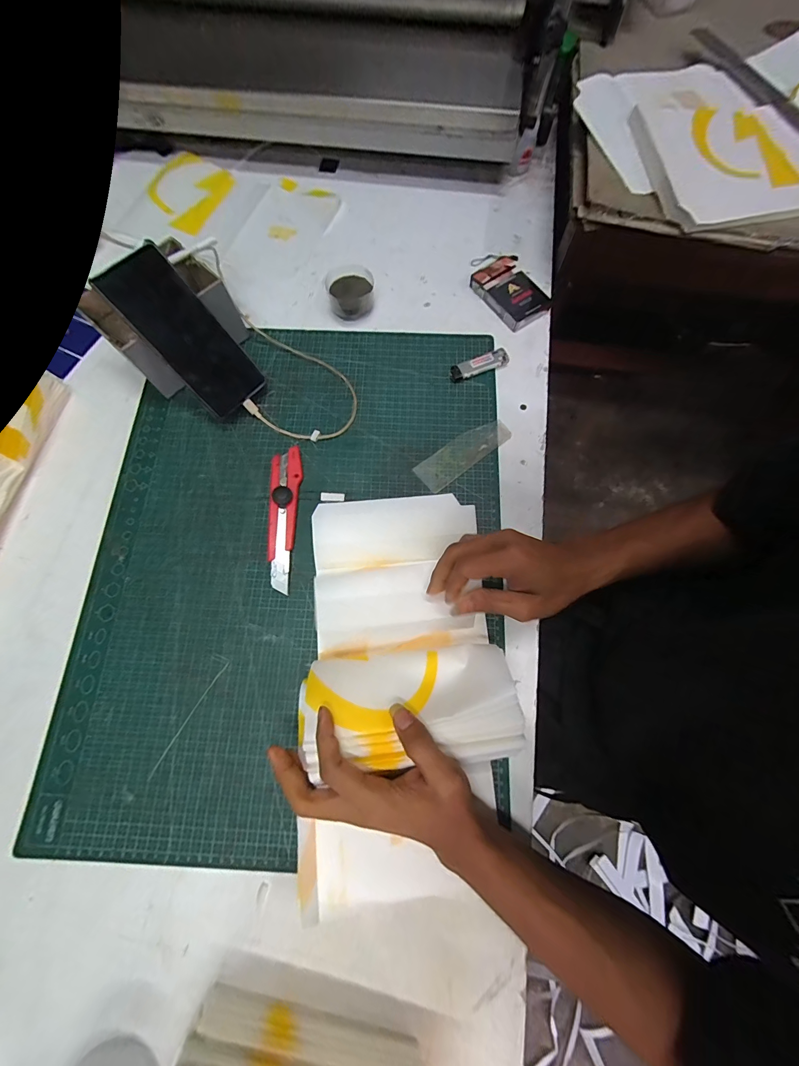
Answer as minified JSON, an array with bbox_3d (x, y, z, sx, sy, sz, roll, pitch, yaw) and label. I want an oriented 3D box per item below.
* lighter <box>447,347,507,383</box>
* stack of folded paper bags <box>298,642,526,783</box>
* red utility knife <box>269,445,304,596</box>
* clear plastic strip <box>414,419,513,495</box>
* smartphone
[{"bbox_3d":[0.099,-0.211,0.455,0.079,0.011,0.025,-19,74,-5],"label":"lighter"},{"bbox_3d":[0.006,0.143,0.304,0.174,0.045,0.089,-5,73,6],"label":"stack of folded paper bags"},{"bbox_3d":[-0.127,-0.020,0.400,0.033,0.019,0.164,-4,73,-1],"label":"red utility knife"},{"bbox_3d":[0.077,-0.096,0.429,0.122,0.006,0.041,-37,75,-8],"label":"clear plastic strip"},{"bbox_3d":[-0.228,-0.212,0.392,0.073,0.015,0.159,-37,119,4],"label":"smartphone"}]

